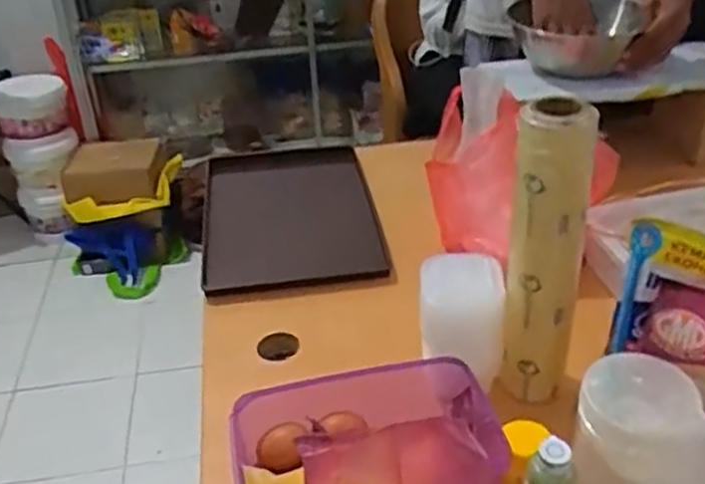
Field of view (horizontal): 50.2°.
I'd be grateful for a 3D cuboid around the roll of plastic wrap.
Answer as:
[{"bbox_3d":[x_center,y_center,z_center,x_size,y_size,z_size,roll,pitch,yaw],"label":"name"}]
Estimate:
[{"bbox_3d":[0.180,0.018,0.702,0.066,0.300,0.048,10,35,20],"label":"roll of plastic wrap"}]

